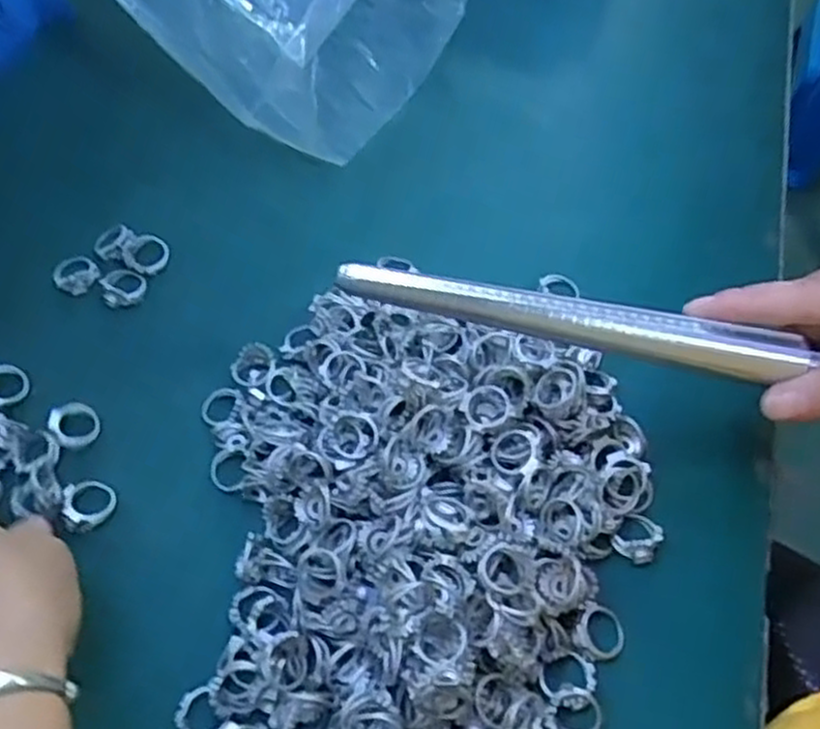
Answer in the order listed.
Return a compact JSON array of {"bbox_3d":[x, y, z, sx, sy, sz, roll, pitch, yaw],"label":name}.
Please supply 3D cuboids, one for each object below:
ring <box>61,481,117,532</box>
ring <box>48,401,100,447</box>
[{"bbox_3d":[-0.150,0.065,0.354,0.023,0.008,0.025,18,41,-16],"label":"ring"},{"bbox_3d":[-0.166,0.029,0.373,0.024,0.005,0.024,14,58,-23],"label":"ring"}]

